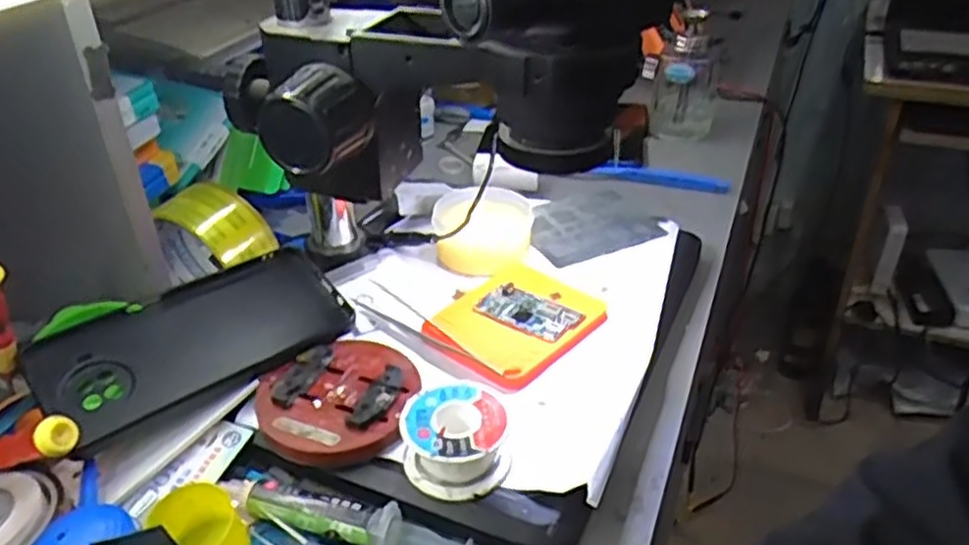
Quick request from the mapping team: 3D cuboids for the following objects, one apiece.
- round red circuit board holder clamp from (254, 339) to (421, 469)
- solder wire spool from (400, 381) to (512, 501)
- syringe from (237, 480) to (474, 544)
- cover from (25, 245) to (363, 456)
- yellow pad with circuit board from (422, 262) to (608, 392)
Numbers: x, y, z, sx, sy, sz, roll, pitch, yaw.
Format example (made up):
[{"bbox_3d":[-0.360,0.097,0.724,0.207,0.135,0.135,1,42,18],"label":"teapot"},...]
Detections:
[{"bbox_3d":[-0.081,0.069,0.419,0.085,0.019,0.085,-1,33,0],"label":"round red circuit board holder clamp"},{"bbox_3d":[-0.014,0.083,0.379,0.052,0.030,0.048,-1,33,0],"label":"solder wire spool"},{"bbox_3d":[-0.064,0.120,0.365,0.116,0.014,0.019,8,34,14],"label":"syringe"},{"bbox_3d":[-0.166,0.037,0.438,0.166,0.009,0.083,-23,55,-30],"label":"cover"},{"bbox_3d":[0.018,0.027,0.483,0.087,0.009,0.105,22,39,31],"label":"yellow pad with circuit board"}]

